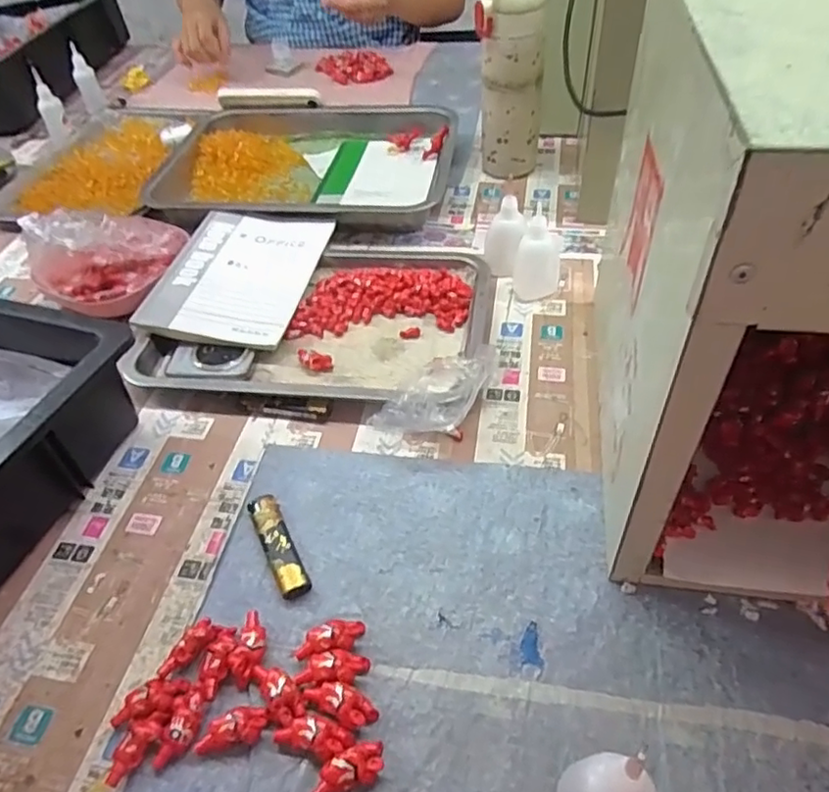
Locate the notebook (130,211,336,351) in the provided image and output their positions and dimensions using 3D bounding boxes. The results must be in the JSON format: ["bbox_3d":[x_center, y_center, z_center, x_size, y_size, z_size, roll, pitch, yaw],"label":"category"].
[{"bbox_3d":[-0.171,-0.126,0.614,0.138,0.011,0.192,9,50,4],"label":"notebook"}]

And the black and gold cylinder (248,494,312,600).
[{"bbox_3d":[-0.093,0.101,0.421,0.020,0.014,0.078,-23,49,-15],"label":"black and gold cylinder"}]

